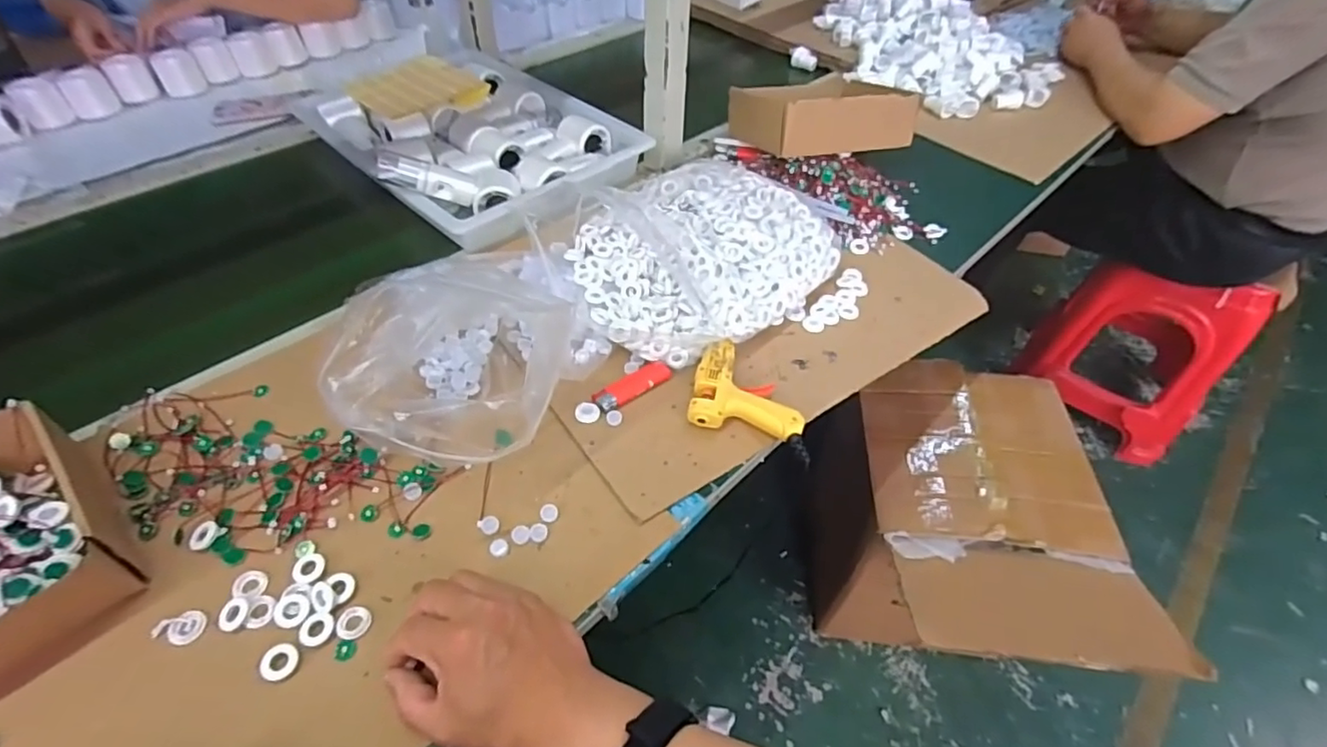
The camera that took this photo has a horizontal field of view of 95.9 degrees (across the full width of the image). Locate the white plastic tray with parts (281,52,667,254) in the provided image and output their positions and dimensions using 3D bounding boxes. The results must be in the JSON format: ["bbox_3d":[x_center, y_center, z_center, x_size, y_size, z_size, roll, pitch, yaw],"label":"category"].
[{"bbox_3d":[-0.276,-0.363,0.845,0.468,0.068,0.328,38,57,27],"label":"white plastic tray with parts"}]

